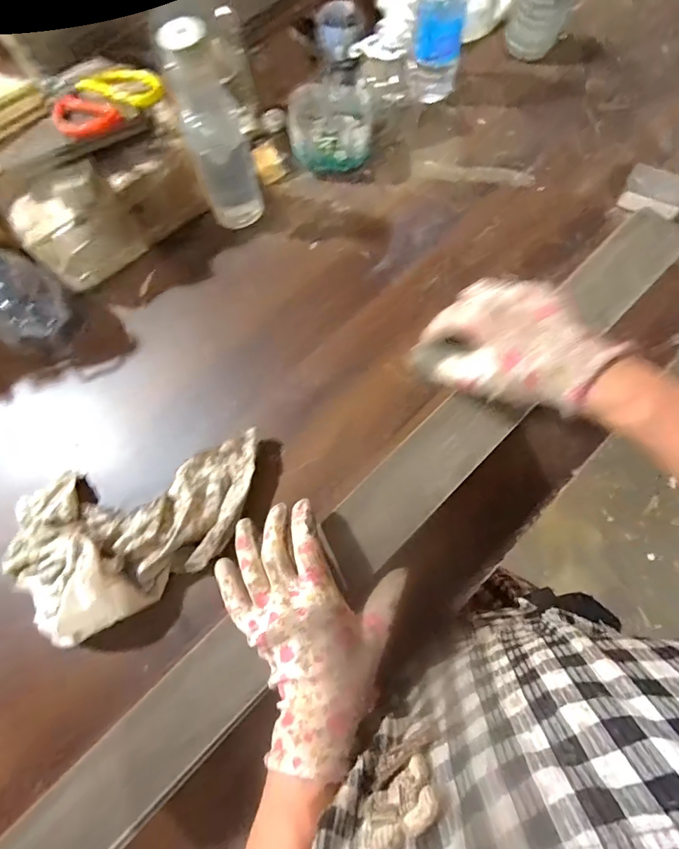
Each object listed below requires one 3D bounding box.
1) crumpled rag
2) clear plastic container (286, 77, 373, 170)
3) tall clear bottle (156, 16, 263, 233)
[{"bbox_3d":[-0.201,0.107,0.433,0.256,0.077,0.160,-15,74,-2],"label":"crumpled rag"},{"bbox_3d":[-0.011,-0.386,0.576,0.107,0.061,0.091,-5,74,0],"label":"clear plastic container"},{"bbox_3d":[-0.135,-0.314,0.480,0.063,0.203,0.054,-6,74,0],"label":"tall clear bottle"}]

